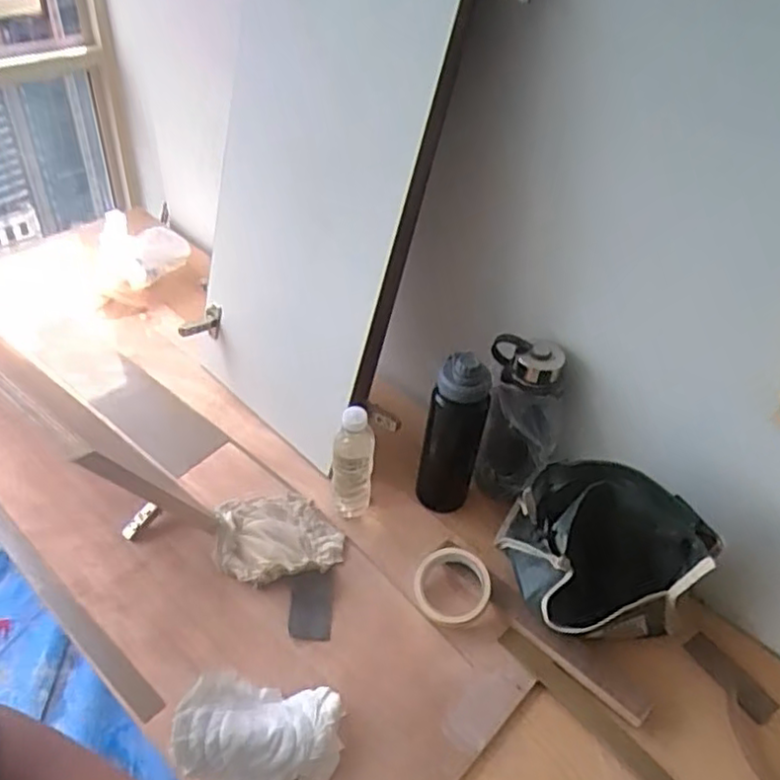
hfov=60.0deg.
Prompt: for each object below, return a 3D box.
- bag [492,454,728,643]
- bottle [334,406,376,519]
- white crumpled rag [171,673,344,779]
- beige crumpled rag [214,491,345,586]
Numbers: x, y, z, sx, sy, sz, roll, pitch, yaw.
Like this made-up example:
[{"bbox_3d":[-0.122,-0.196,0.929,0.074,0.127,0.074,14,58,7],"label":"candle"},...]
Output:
[{"bbox_3d":[0.246,0.207,0.832,0.242,0.222,0.152,30,48,24],"label":"bag"},{"bbox_3d":[-0.050,0.102,0.932,0.056,0.182,0.047,3,43,-3],"label":"bottle"},{"bbox_3d":[-0.138,0.370,0.724,0.165,0.072,0.115,8,43,2],"label":"white crumpled rag"},{"bbox_3d":[-0.151,0.197,0.925,0.169,0.034,0.143,-3,43,-10],"label":"beige crumpled rag"}]

